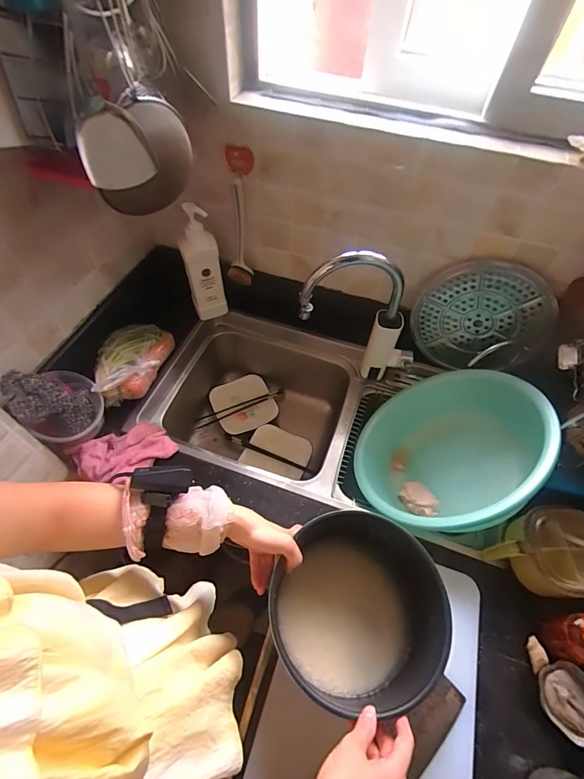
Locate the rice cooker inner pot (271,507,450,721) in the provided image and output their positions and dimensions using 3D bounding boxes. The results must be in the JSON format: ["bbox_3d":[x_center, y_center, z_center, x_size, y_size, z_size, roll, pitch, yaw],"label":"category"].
[{"bbox_3d":[0.089,0.312,0.542,0.218,0.132,0.225,2,55,-2],"label":"rice cooker inner pot"}]

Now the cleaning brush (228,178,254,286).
[{"bbox_3d":[-0.123,-0.351,0.849,0.054,0.226,0.075,-3,56,-5],"label":"cleaning brush"}]

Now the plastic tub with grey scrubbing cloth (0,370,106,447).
[{"bbox_3d":[-0.439,0.028,0.700,0.108,0.144,0.131,33,60,18],"label":"plastic tub with grey scrubbing cloth"}]

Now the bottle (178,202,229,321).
[{"bbox_3d":[-0.210,-0.287,0.873,0.082,0.282,0.049,-14,57,-13],"label":"bottle"}]

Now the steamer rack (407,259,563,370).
[{"bbox_3d":[0.418,-0.148,0.821,0.272,0.262,0.057,23,57,12],"label":"steamer rack"}]

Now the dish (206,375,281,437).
[{"bbox_3d":[-0.141,0.044,1.088,0.167,0.022,0.167,-21,59,-17],"label":"dish"}]

